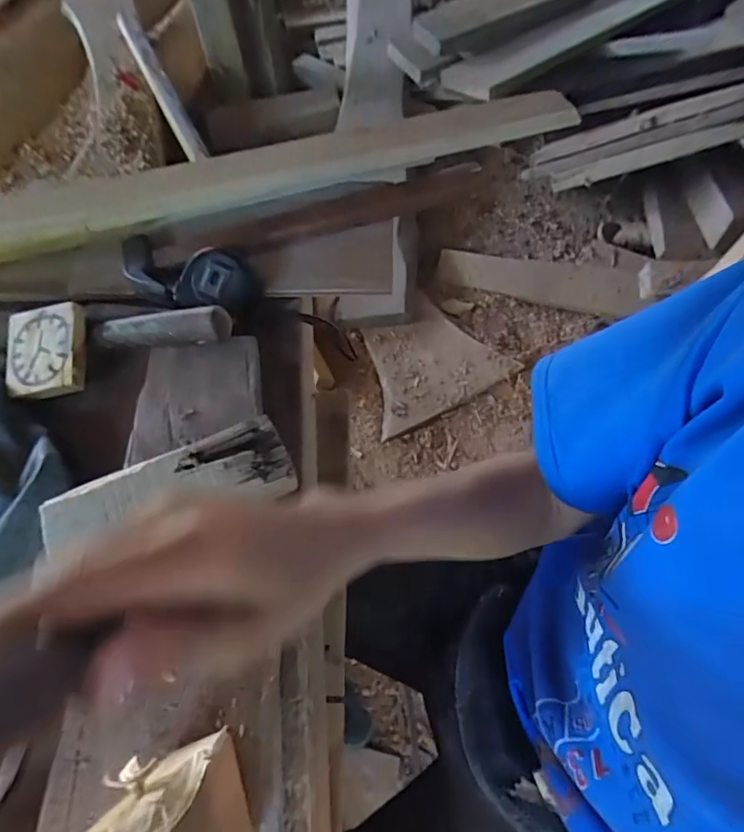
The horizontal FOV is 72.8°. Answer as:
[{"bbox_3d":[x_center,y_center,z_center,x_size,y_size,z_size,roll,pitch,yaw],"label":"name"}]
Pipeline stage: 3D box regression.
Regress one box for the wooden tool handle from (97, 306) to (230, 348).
[{"bbox_3d":[-0.179,-0.073,0.424,0.123,0.024,0.028,-3,103,15],"label":"wooden tool handle"}]

